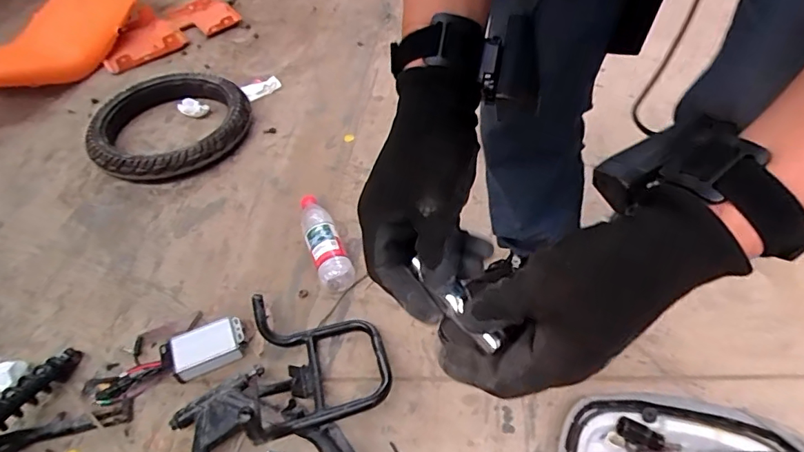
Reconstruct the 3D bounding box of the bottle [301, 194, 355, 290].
[{"bbox_3d":[-0.152,0.023,0.929,0.064,0.063,0.221,-19,51,-12],"label":"bottle"}]

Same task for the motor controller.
[{"bbox_3d":[-0.325,0.203,0.804,0.131,0.040,0.075,-18,51,-12],"label":"motor controller"}]

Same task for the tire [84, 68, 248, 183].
[{"bbox_3d":[-0.566,-0.249,1.181,0.368,0.063,0.376,-35,56,-23],"label":"tire"}]

